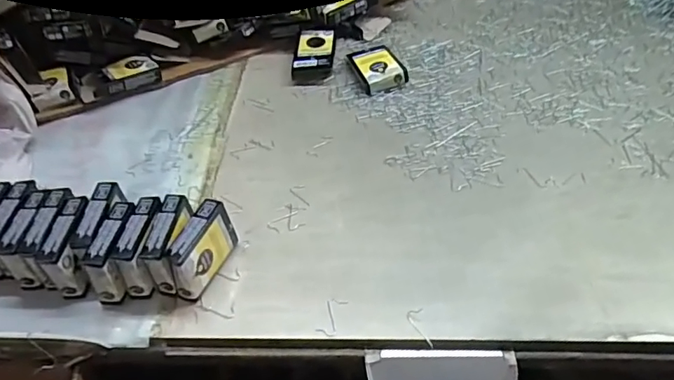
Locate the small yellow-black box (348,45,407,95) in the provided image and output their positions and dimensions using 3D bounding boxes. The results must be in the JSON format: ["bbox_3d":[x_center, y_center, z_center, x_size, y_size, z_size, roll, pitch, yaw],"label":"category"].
[{"bbox_3d":[0.050,-0.151,0.659,0.057,0.024,0.074,-16,46,-9],"label":"small yellow-black box"}]

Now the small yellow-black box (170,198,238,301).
[{"bbox_3d":[-0.116,0.053,0.454,0.020,0.057,0.073,14,49,18],"label":"small yellow-black box"}]

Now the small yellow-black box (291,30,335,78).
[{"bbox_3d":[-0.030,-0.182,0.699,0.051,0.023,0.087,0,46,6],"label":"small yellow-black box"}]

